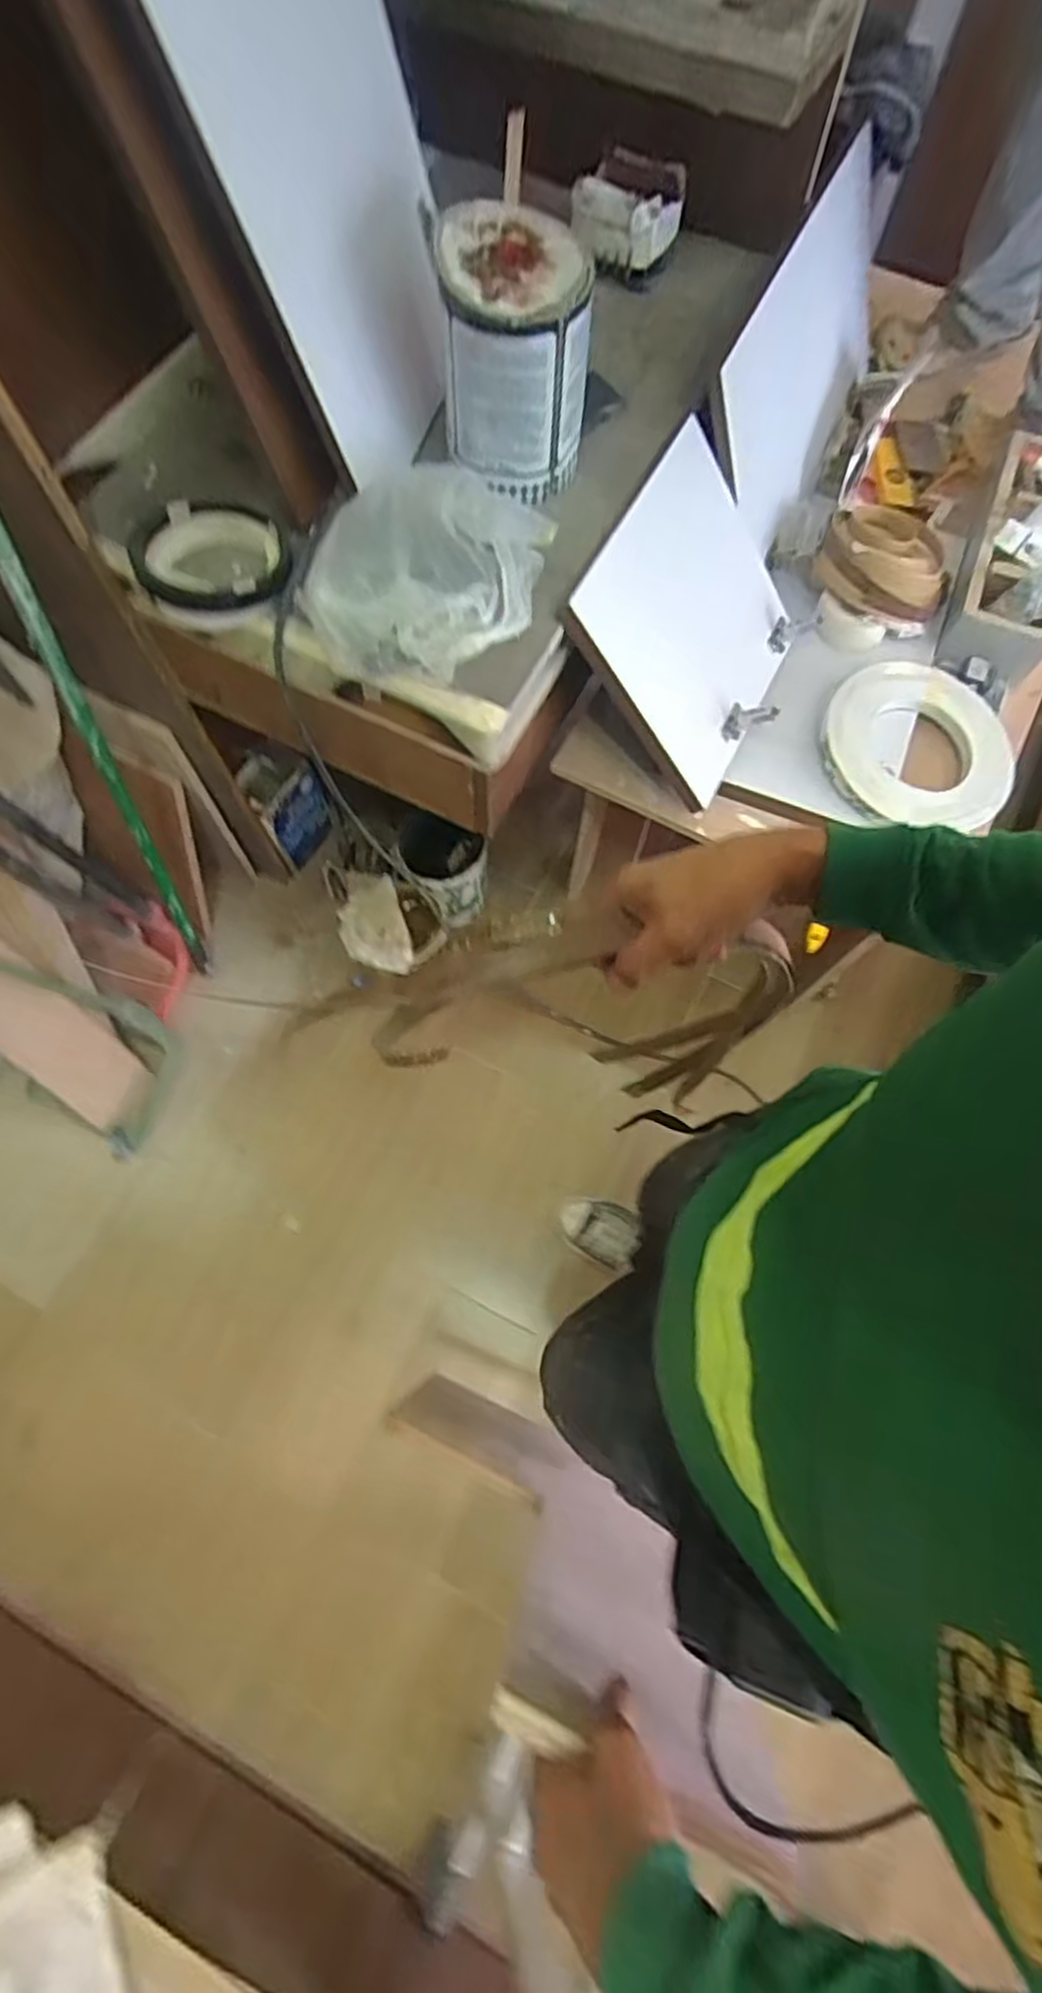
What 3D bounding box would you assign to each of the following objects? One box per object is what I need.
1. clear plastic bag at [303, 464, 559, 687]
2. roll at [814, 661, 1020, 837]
[{"bbox_3d":[-0.098,-0.450,0.818,0.212,0.099,0.226,33,74,10],"label":"clear plastic bag"},{"bbox_3d":[0.580,-0.371,1.106,0.270,0.052,0.257,0,71,-1],"label":"roll"}]

